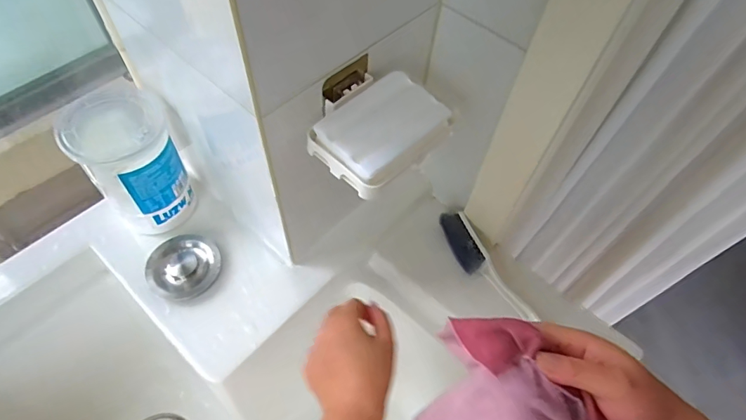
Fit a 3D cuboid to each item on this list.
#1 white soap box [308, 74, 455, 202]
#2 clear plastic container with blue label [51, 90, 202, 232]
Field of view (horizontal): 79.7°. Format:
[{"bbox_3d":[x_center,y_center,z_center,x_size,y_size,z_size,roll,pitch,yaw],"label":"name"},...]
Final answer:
[{"bbox_3d":[0.006,-0.072,0.388,0.113,0.031,0.090,-37,66,-24],"label":"white soap box"},{"bbox_3d":[-0.274,-0.053,0.520,0.101,0.148,0.097,-30,63,-21],"label":"clear plastic container with blue label"}]

